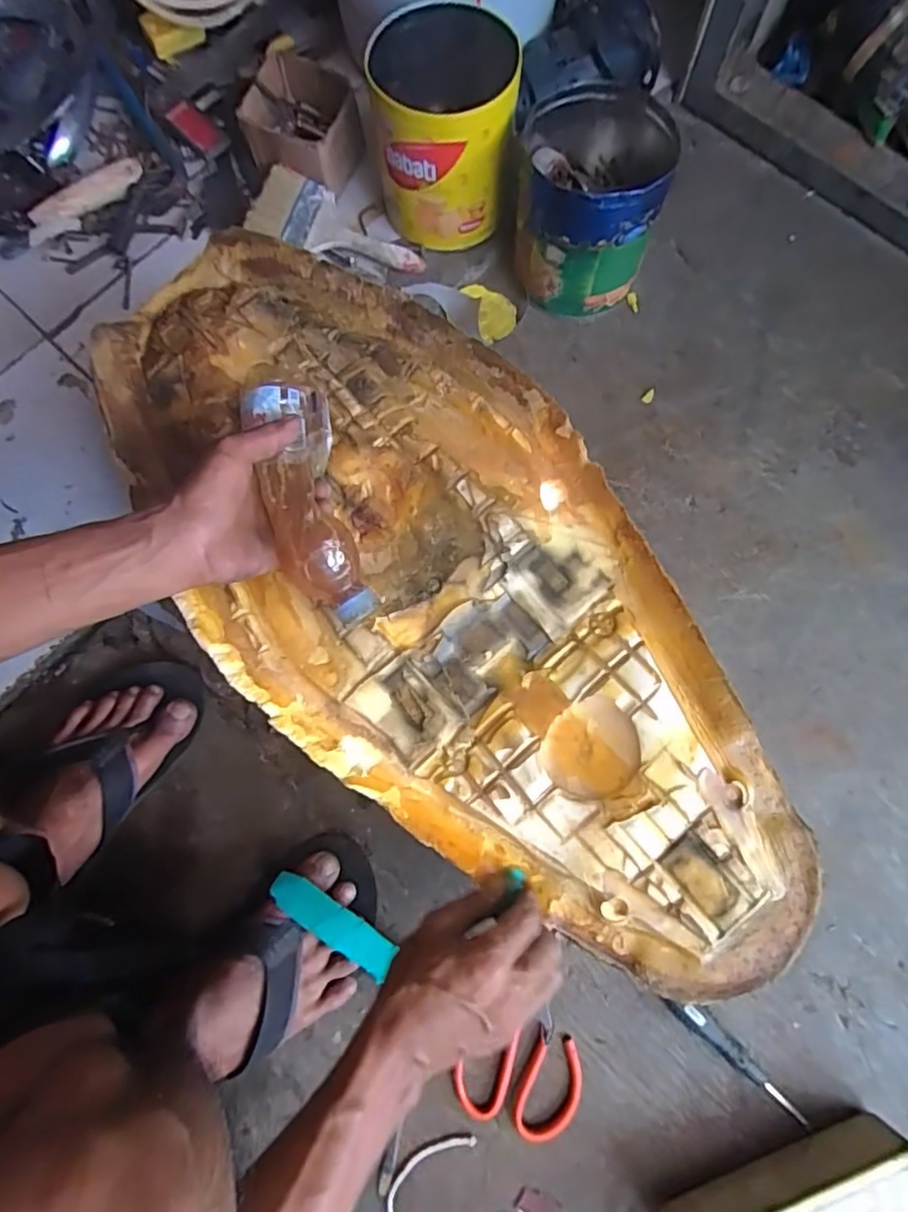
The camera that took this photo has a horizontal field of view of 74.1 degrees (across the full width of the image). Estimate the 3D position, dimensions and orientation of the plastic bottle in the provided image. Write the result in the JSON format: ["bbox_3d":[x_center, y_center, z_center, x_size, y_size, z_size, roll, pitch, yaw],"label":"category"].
[{"bbox_3d":[-0.111,-0.077,0.467,0.060,0.064,0.191,-16,81,-4],"label":"plastic bottle"}]

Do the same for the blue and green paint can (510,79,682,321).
[{"bbox_3d":[0.142,-0.435,0.653,0.145,0.143,0.152,5,77,1],"label":"blue and green paint can"}]

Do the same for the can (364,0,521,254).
[{"bbox_3d":[-0.009,-0.508,0.654,0.139,0.158,0.141,0,77,0],"label":"can"}]

